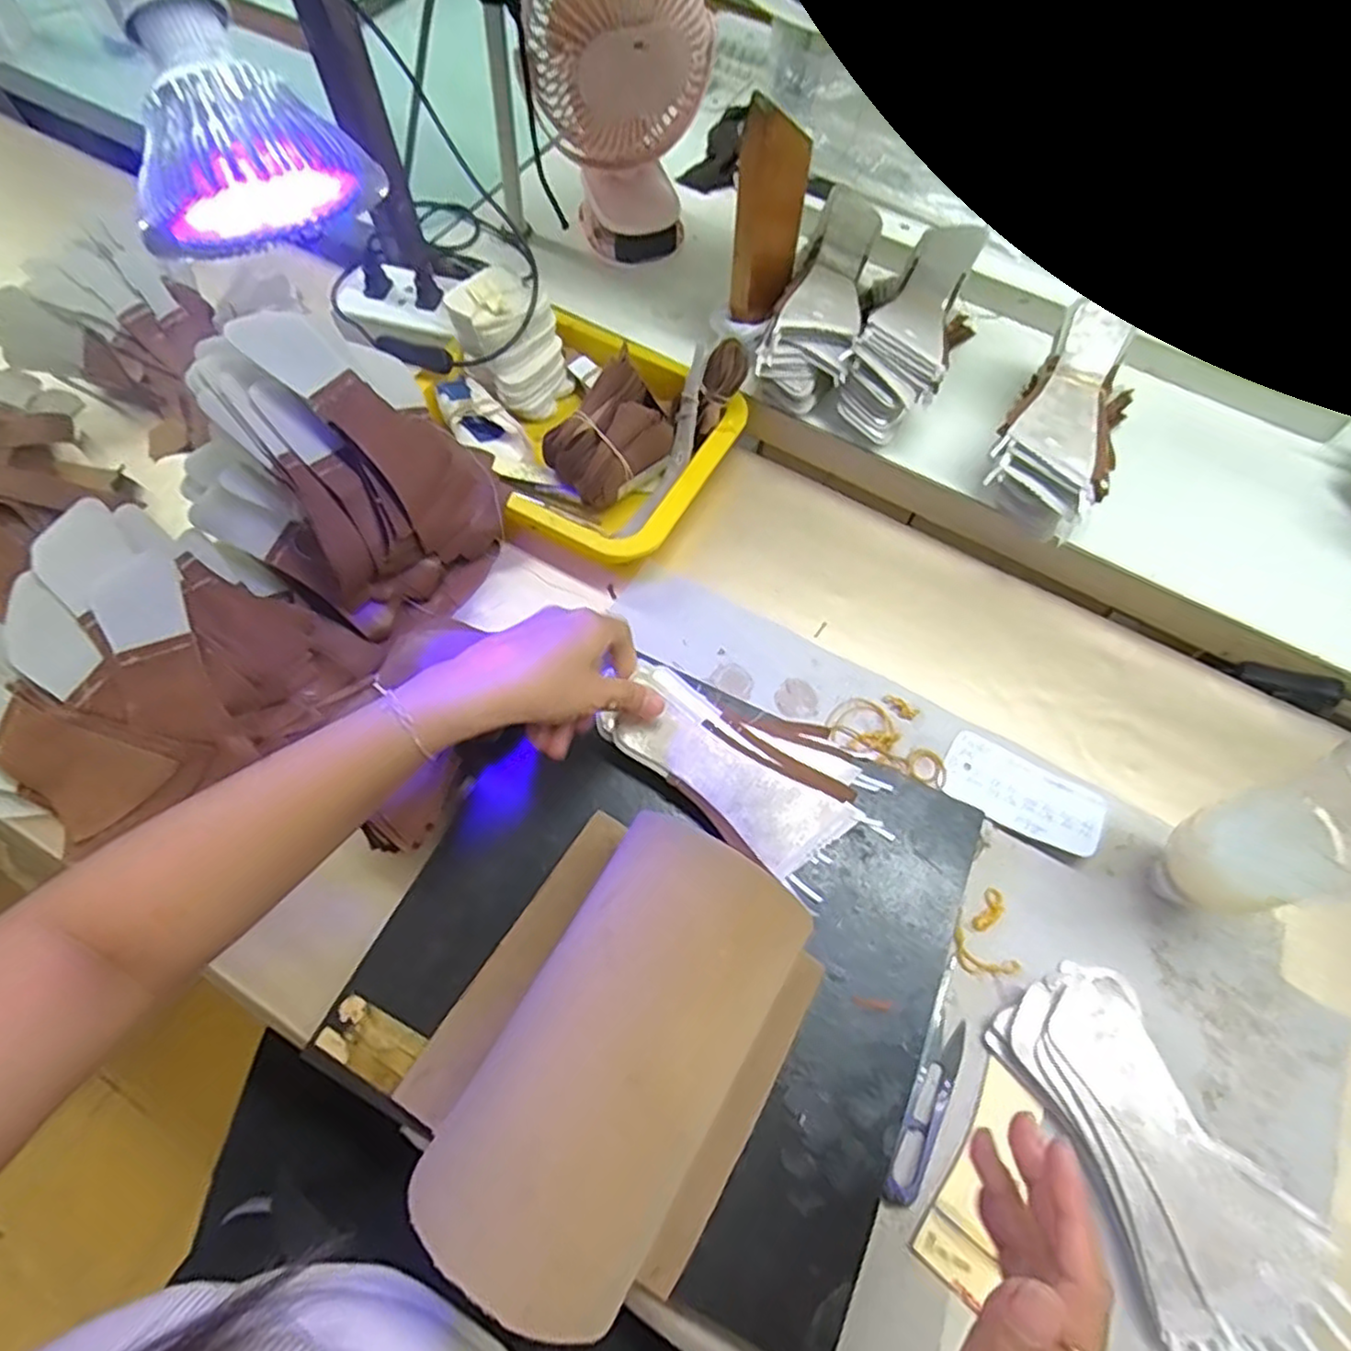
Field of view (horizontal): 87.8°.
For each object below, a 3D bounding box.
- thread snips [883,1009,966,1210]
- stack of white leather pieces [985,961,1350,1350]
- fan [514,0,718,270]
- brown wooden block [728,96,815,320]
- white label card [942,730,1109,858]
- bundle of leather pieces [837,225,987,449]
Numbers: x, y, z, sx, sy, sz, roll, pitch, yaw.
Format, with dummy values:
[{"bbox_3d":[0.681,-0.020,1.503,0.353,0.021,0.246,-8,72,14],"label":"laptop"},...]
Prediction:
[{"bbox_3d":[0.142,0.243,0.394,0.018,0.004,0.100,26,67,10],"label":"thread snips"},{"bbox_3d":[0.260,0.260,0.380,0.098,0.031,0.184,-24,68,-12],"label":"stack of white leather pieces"},{"bbox_3d":[-0.037,-0.456,0.583,0.157,0.178,0.078,-16,67,-8],"label":"fan"},{"bbox_3d":[0.067,-0.332,0.509,0.052,0.152,0.025,-15,68,-8],"label":"brown wooden block"},{"bbox_3d":[0.234,0.077,0.471,0.102,0.014,0.054,27,68,11],"label":"white label card"},{"bbox_3d":[0.190,-0.271,0.565,0.071,0.076,0.184,22,67,9],"label":"bundle of leather pieces"}]

